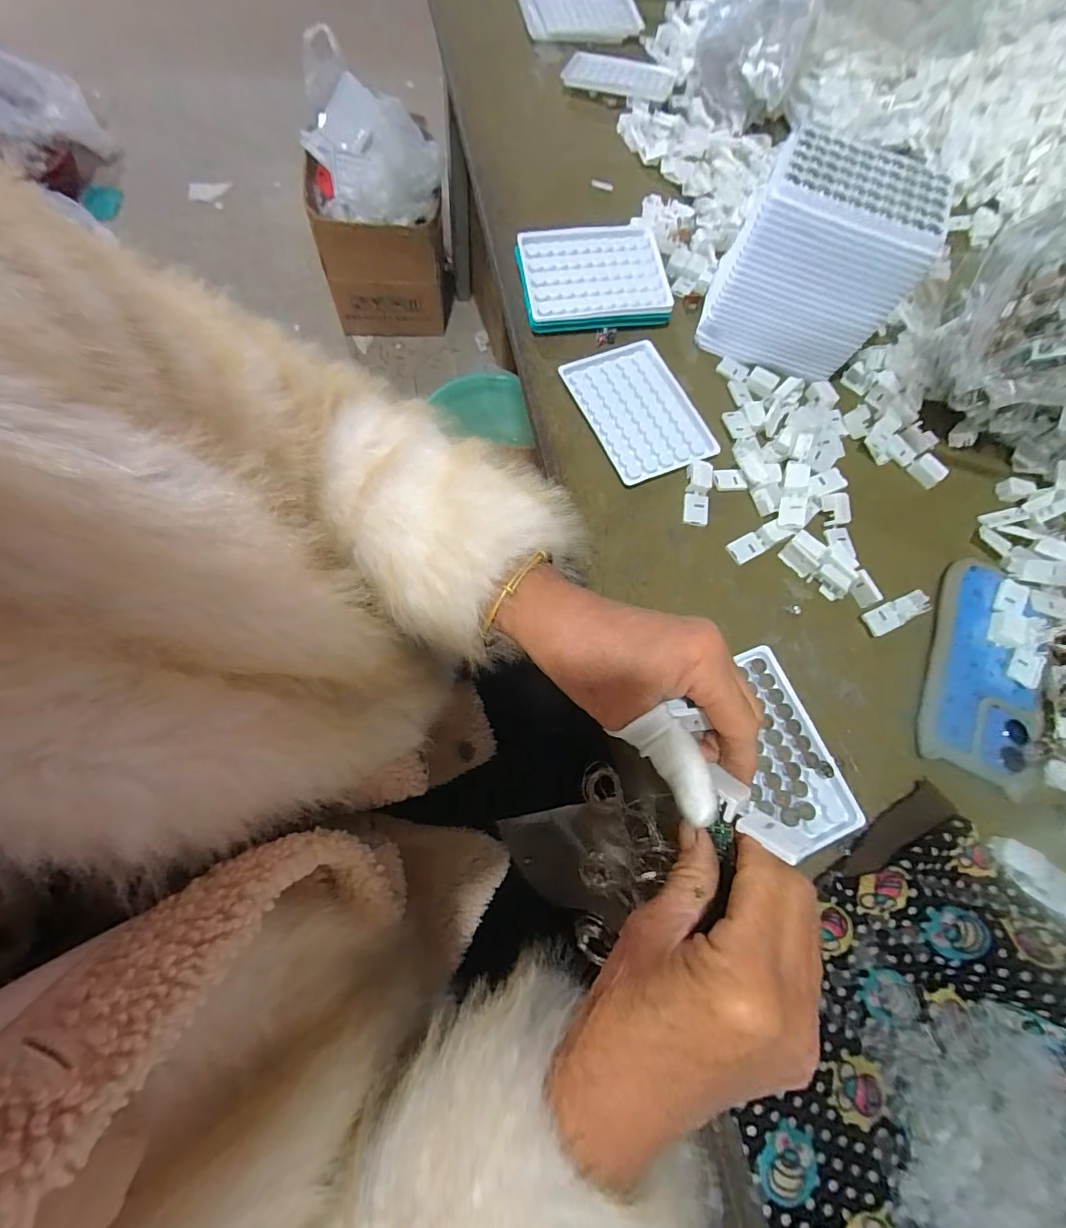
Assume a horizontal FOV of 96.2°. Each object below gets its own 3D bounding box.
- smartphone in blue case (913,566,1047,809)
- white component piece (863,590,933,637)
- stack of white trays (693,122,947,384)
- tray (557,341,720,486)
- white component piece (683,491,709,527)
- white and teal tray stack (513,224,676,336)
[{"bbox_3d":[0.345,0.040,0.363,0.082,0.007,0.170,24,73,7],"label":"smartphone in blue case"},{"bbox_3d":[0.285,-0.002,0.371,0.056,0.005,0.020,-22,73,-8],"label":"white component piece"},{"bbox_3d":[0.232,-0.288,0.396,0.138,0.119,0.091,24,71,5],"label":"stack of white trays"},{"bbox_3d":[0.094,-0.179,0.416,0.100,0.006,0.133,-22,73,-8],"label":"tray"},{"bbox_3d":[0.134,-0.086,0.391,0.021,0.004,0.029,8,71,1],"label":"white component piece"},{"bbox_3d":[0.055,-0.311,0.445,0.133,0.029,0.093,-10,72,-4],"label":"white and teal tray stack"}]

